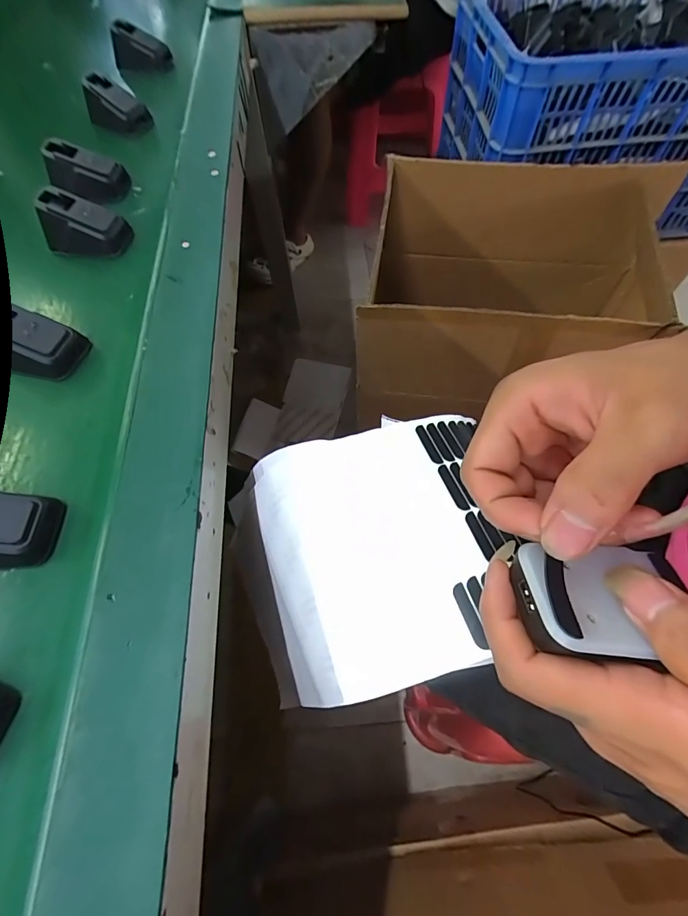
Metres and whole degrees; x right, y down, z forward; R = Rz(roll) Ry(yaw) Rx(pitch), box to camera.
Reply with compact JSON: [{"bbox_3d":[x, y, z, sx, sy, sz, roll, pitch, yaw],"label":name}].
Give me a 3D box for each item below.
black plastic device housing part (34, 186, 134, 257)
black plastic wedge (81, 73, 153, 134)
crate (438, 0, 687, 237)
[{"bbox_3d":[-0.230,-0.206,0.356,0.063,0.037,0.039,1,63,3],"label":"black plastic device housing part"},{"bbox_3d":[-0.261,-0.403,0.464,0.069,0.035,0.050,25,67,14],"label":"black plastic wedge"},{"bbox_3d":[0.505,-0.694,0.765,0.553,0.260,0.426,-3,63,1],"label":"crate"}]

